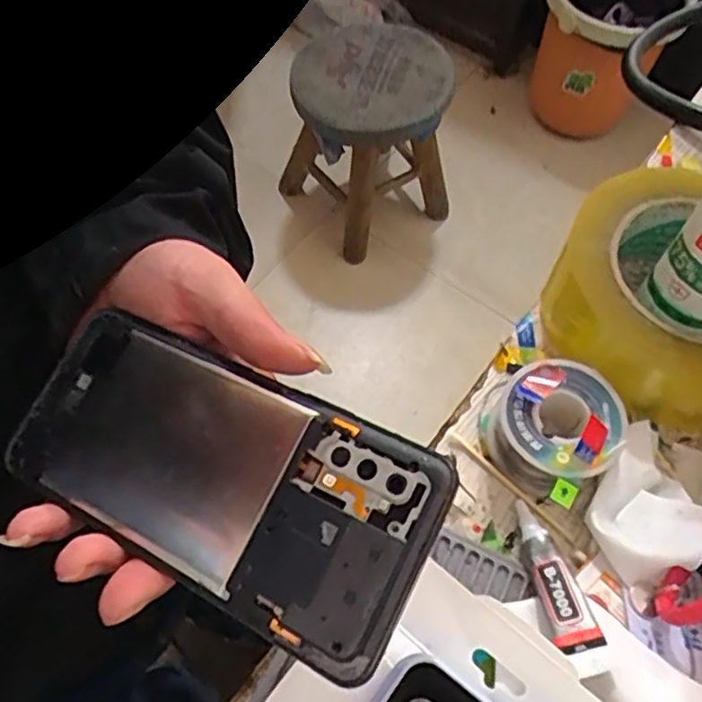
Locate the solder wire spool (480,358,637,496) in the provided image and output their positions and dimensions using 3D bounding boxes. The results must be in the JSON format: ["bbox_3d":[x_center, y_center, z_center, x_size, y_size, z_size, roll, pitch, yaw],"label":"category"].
[{"bbox_3d":[0.090,0.032,0.295,0.051,0.031,0.054,1,61,-1],"label":"solder wire spool"}]

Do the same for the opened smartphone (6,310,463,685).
[{"bbox_3d":[-0.050,0.042,0.233,0.162,0.006,0.073,22,76,24],"label":"opened smartphone"}]

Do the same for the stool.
[{"bbox_3d":[0.038,-0.375,1.154,0.258,0.272,0.247,-31,67,-17],"label":"stool"}]

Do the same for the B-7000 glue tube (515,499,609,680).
[{"bbox_3d":[0.080,0.092,0.265,0.016,0.009,0.072,-9,44,-7],"label":"B-7000 glue tube"}]

